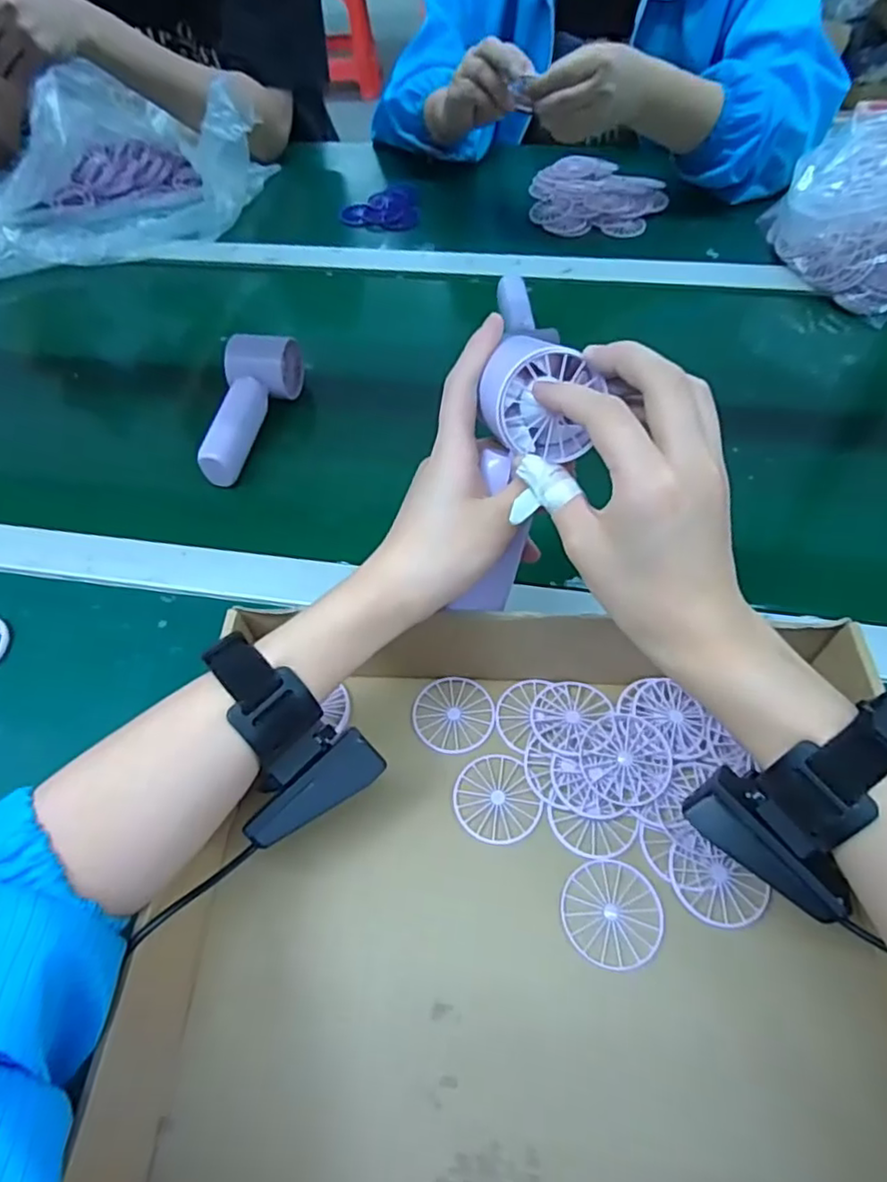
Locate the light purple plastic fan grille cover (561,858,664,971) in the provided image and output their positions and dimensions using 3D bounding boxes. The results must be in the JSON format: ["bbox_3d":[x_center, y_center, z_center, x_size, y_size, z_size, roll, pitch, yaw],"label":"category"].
[{"bbox_3d":[0.088,0.167,0.330,0.049,0.004,0.049,5,56,9],"label":"light purple plastic fan grille cover"}]

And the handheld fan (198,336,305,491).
[{"bbox_3d":[-0.167,-0.161,0.549,0.054,0.054,0.151,2,56,5],"label":"handheld fan"}]

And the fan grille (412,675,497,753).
[{"bbox_3d":[0.006,0.076,0.399,0.048,0.004,0.050,-35,59,-19],"label":"fan grille"}]

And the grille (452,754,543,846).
[{"bbox_3d":[0.030,0.120,0.366,0.045,0.004,0.050,-21,56,-10],"label":"grille"}]

